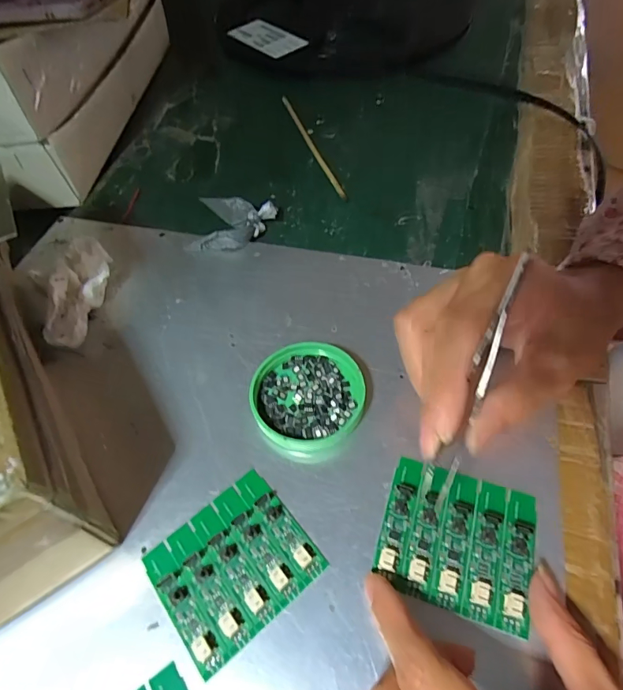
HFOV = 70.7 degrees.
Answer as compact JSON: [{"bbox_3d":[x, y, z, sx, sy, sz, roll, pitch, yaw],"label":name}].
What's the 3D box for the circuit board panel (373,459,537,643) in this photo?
[{"bbox_3d":[0.069,0.091,0.209,0.068,0.006,0.062,14,57,14],"label":"circuit board panel"}]

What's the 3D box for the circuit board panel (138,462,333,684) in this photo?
[{"bbox_3d":[-0.037,0.103,0.210,0.068,0.005,0.060,-35,60,-19],"label":"circuit board panel"}]

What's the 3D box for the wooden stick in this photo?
[{"bbox_3d":[0.000,-0.193,0.420,0.007,0.005,0.181,-17,55,-8],"label":"wooden stick"}]

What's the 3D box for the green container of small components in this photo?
[{"bbox_3d":[-0.003,0.029,0.253,0.061,0.014,0.064,-2,55,3],"label":"green container of small components"}]

